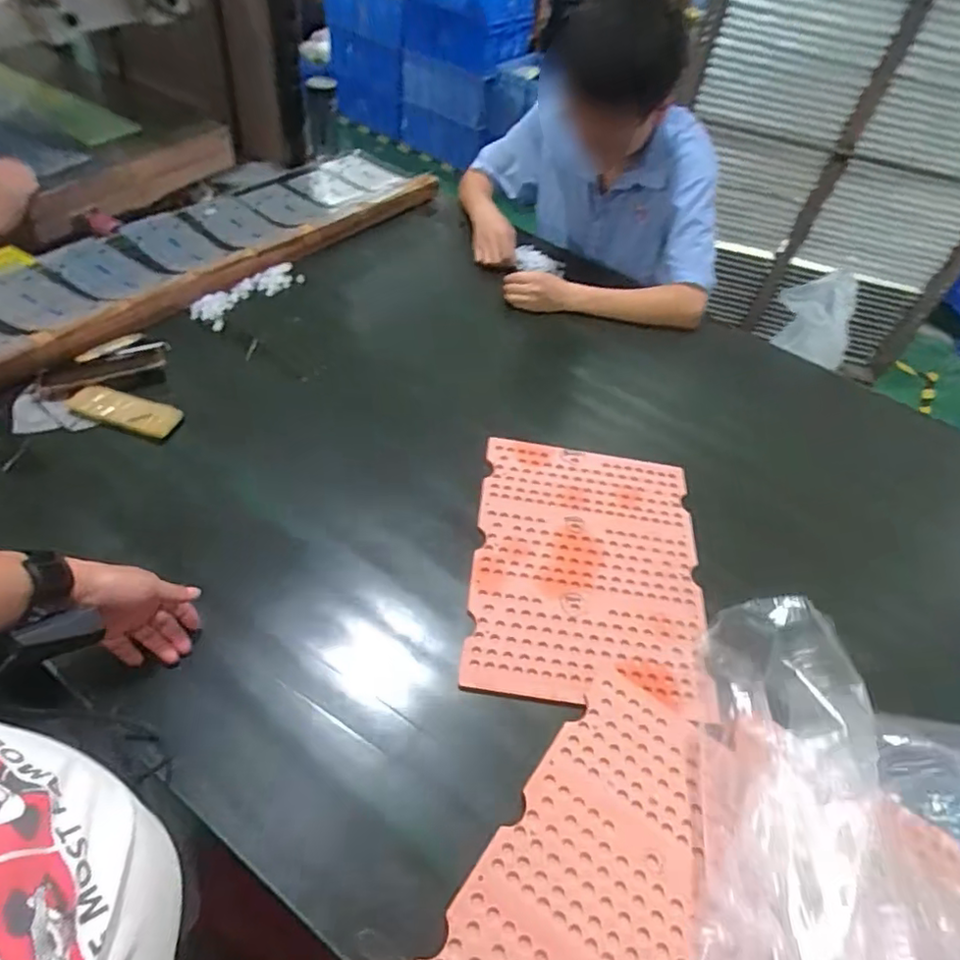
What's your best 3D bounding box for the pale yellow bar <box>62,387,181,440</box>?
[{"bbox_3d":[-0.479,-0.094,0.820,0.144,0.009,0.046,16,69,-4],"label":"pale yellow bar"}]

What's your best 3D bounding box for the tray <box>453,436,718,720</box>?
[{"bbox_3d":[0.139,0.102,0.782,0.283,0.012,0.368,8,48,1],"label":"tray"}]

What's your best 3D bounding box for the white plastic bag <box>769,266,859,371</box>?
[{"bbox_3d":[0.683,-0.332,1.227,0.157,0.172,0.052,32,53,17],"label":"white plastic bag"}]

